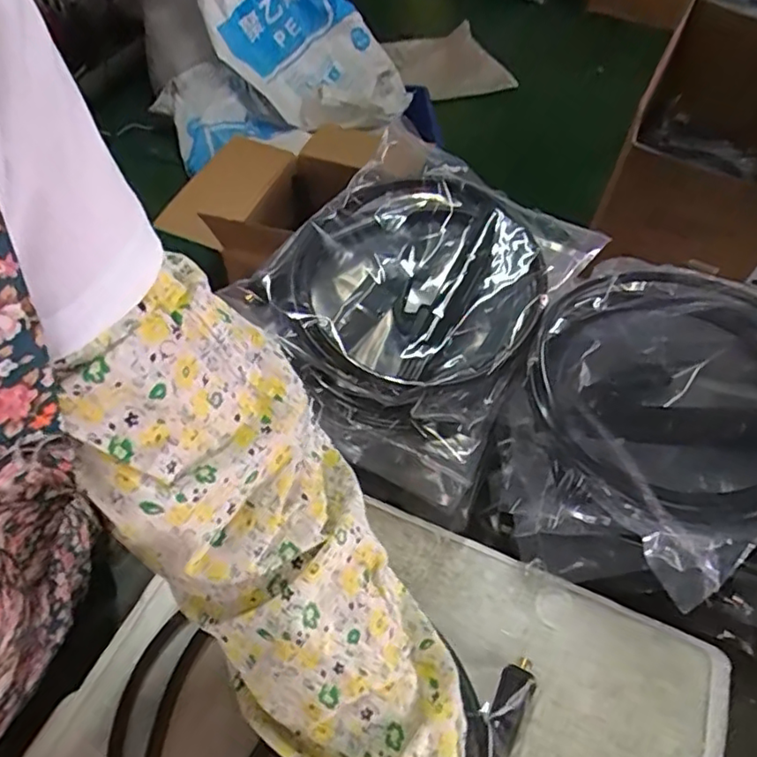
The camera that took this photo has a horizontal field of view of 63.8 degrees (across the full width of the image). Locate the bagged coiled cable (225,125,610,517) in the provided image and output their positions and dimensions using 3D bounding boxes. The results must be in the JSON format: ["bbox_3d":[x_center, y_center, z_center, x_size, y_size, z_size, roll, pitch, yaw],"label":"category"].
[{"bbox_3d":[0.036,-0.072,0.537,0.245,0.076,0.286,31,58,17],"label":"bagged coiled cable"}]

